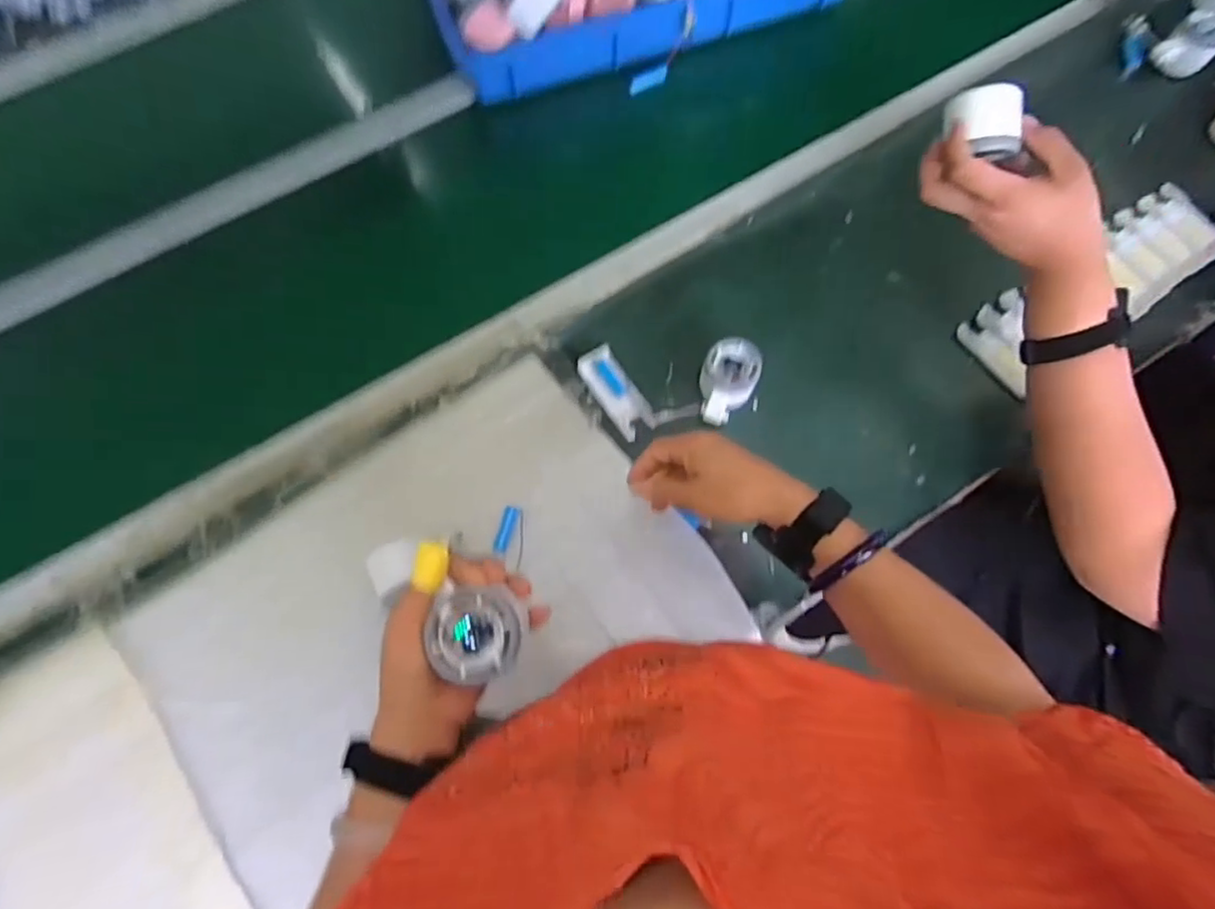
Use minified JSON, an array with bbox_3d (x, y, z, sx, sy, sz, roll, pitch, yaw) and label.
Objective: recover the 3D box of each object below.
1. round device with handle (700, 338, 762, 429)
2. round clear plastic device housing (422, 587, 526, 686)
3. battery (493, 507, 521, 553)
[{"bbox_3d":[0.126,-0.074,0.690,0.061,0.052,0.090,17,72,5],"label":"round device with handle"},{"bbox_3d":[-0.078,0.110,0.390,0.055,0.011,0.050,11,71,3],"label":"round clear plastic device housing"},{"bbox_3d":[-0.101,0.076,0.645,0.014,0.014,0.049,16,72,5],"label":"battery"}]

